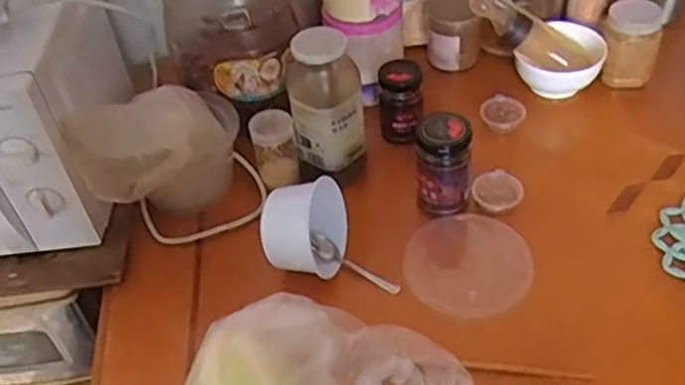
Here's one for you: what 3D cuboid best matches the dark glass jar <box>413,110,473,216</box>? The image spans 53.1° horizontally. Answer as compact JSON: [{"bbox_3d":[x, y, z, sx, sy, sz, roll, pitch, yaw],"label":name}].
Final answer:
[{"bbox_3d":[0.118,-0.036,0.808,0.061,0.121,0.060,-4,45,4],"label":"dark glass jar"}]

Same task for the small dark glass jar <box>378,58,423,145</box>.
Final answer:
[{"bbox_3d":[0.080,-0.117,0.908,0.059,0.104,0.063,-4,45,4],"label":"small dark glass jar"}]

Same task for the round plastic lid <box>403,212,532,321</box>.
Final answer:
[{"bbox_3d":[0.143,0.082,0.785,0.137,0.005,0.131,-2,56,3],"label":"round plastic lid"}]

